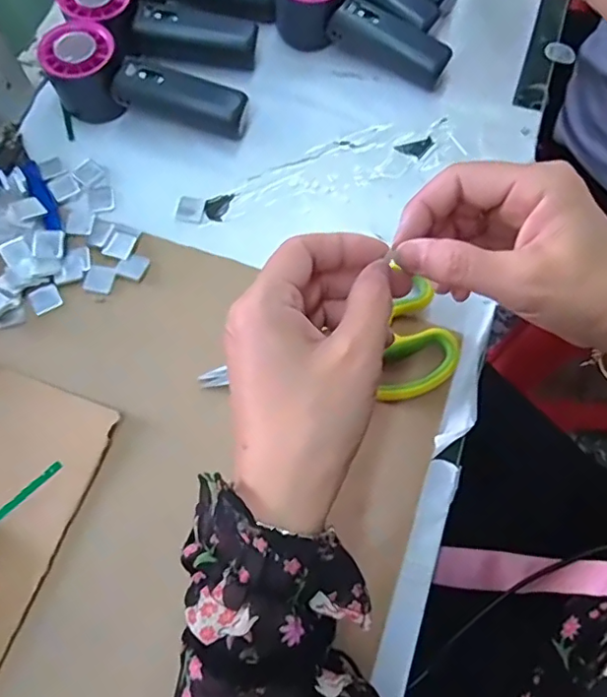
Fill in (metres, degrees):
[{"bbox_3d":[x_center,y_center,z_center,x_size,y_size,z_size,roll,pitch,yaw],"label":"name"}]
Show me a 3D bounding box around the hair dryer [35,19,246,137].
[{"bbox_3d":[-0.123,-0.213,0.442,0.155,0.055,0.053,6,69,3],"label":"hair dryer"}]

